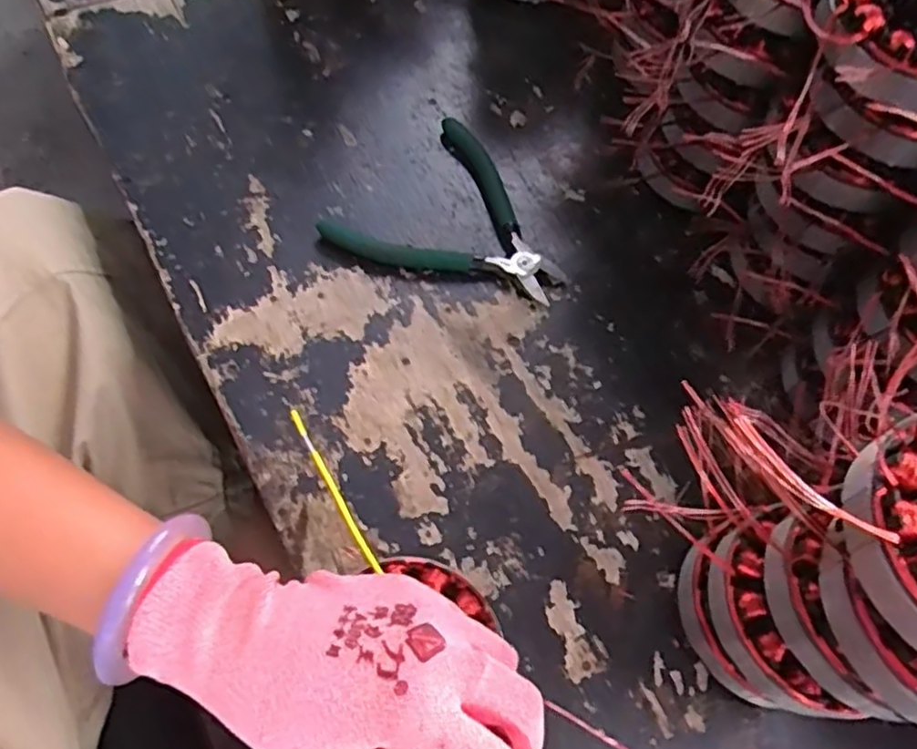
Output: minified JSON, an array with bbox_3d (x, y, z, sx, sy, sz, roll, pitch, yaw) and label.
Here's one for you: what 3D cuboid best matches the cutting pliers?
[{"bbox_3d":[0.001,-0.114,0.449,0.144,0.009,0.118,15,64,5],"label":"cutting pliers"}]

